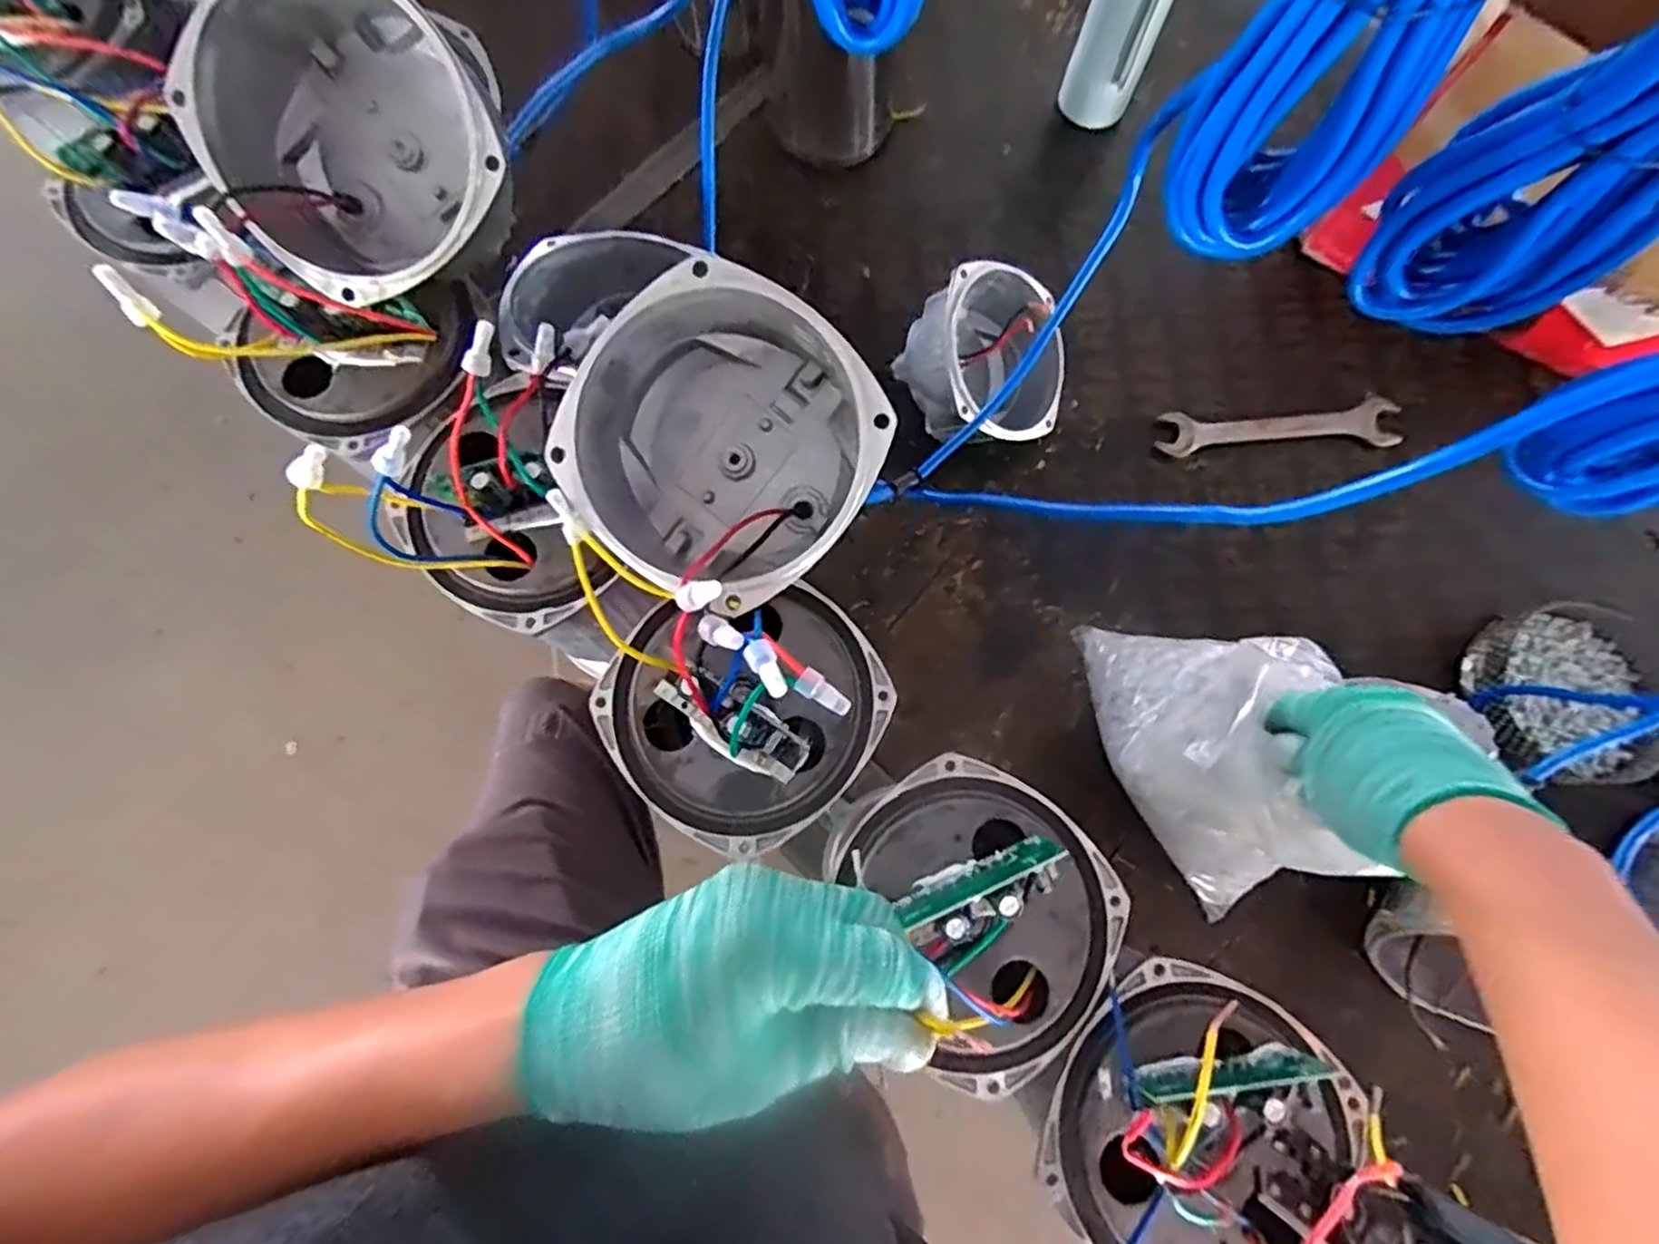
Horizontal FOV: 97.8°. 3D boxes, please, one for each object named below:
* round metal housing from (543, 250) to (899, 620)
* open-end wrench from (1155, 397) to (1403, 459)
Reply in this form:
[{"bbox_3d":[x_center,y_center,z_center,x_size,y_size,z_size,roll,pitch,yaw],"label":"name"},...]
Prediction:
[{"bbox_3d":[-0.046,-0.084,0.348,0.132,0.090,0.132,0,96,3],"label":"round metal housing"},{"bbox_3d":[0.399,-0.172,0.640,0.212,0.014,0.038,-3,77,-2],"label":"open-end wrench"}]

